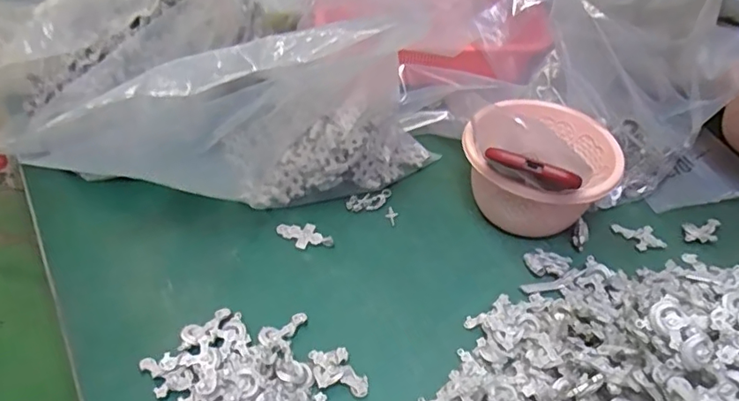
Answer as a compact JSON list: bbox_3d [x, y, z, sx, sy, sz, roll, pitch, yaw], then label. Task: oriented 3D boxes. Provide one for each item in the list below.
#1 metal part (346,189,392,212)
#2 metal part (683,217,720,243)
[{"bbox_3d":[0.000,0.000,0.582,0.051,0.004,0.023,-11,45,-13],"label":"metal part"},{"bbox_3d":[0.348,0.032,0.567,0.048,0.004,0.028,-10,45,-12],"label":"metal part"}]

